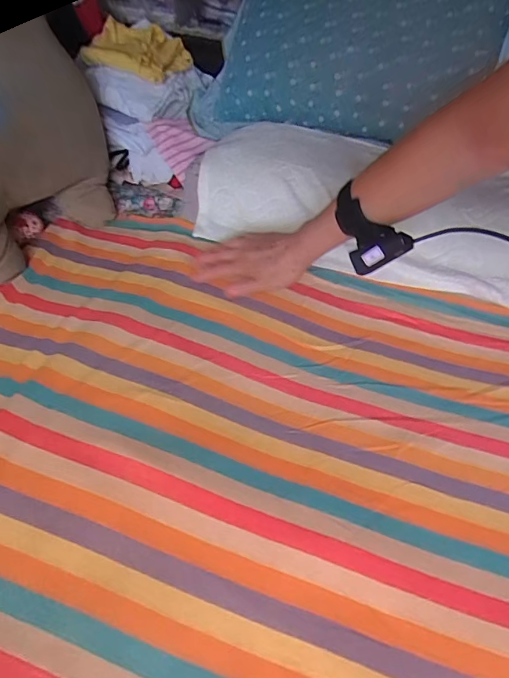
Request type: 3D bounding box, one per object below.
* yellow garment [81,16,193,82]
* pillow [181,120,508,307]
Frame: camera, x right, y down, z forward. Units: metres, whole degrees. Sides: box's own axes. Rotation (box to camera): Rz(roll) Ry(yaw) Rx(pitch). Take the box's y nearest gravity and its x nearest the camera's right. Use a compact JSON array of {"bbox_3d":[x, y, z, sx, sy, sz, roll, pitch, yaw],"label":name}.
[{"bbox_3d":[-0.224,-0.559,0.848,0.151,0.071,0.158,15,47,8],"label":"yellow garment"},{"bbox_3d":[0.241,-0.213,0.738,0.704,0.132,0.263,15,46,10],"label":"pillow"}]

